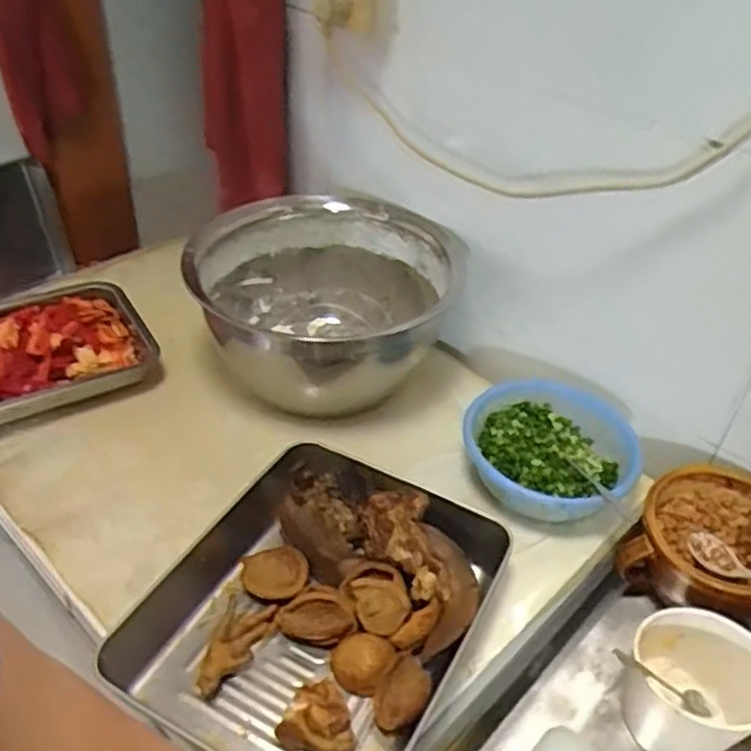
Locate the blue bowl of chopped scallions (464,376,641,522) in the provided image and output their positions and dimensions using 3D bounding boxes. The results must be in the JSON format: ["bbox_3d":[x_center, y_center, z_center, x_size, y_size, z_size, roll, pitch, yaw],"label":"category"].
[{"bbox_3d":[0.187,0.082,0.806,0.183,0.059,0.188,5,39,1],"label":"blue bowl of chopped scallions"}]

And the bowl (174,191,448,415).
[{"bbox_3d":[-0.060,-0.082,0.898,0.276,0.172,0.292,2,39,-2],"label":"bowl"}]

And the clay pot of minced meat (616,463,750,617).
[{"bbox_3d":[0.345,0.172,0.746,0.148,0.096,0.149,2,39,-2],"label":"clay pot of minced meat"}]

